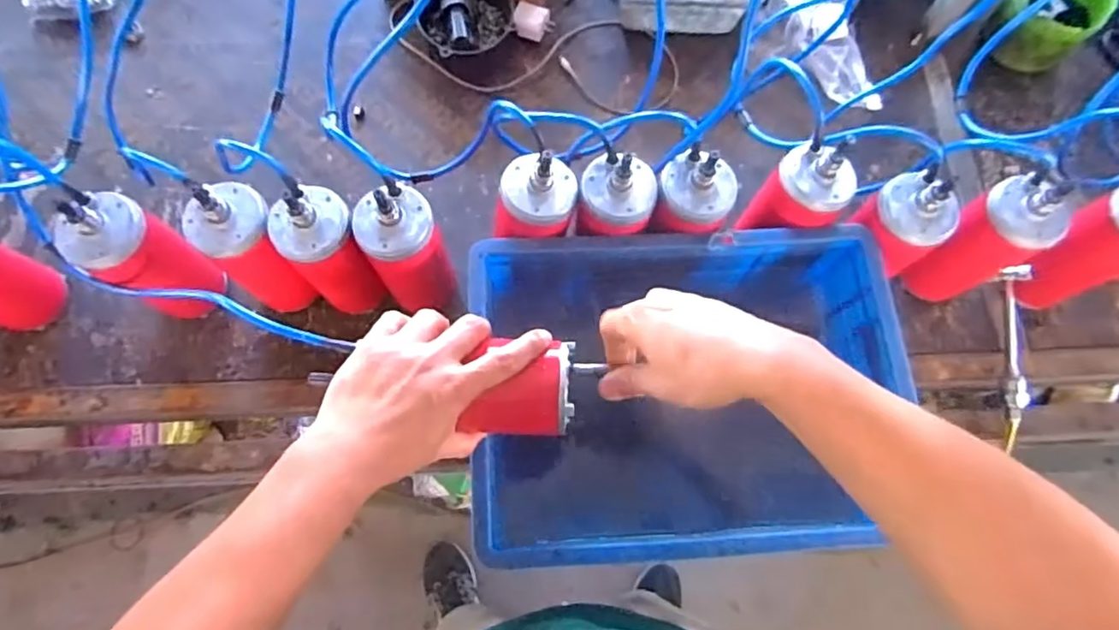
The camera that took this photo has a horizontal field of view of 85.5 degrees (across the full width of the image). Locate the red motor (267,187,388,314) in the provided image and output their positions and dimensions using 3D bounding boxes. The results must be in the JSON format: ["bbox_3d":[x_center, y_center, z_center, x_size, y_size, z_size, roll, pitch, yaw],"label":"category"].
[{"bbox_3d":[-0.231,-0.062,0.613,0.068,0.158,0.074,0,72,-1],"label":"red motor"}]

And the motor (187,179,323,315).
[{"bbox_3d":[-0.312,-0.061,0.629,0.088,0.189,0.080,35,74,10],"label":"motor"}]

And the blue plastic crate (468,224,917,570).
[{"bbox_3d":[0.118,0.077,0.609,0.391,0.153,0.296,-2,72,-2],"label":"blue plastic crate"}]

